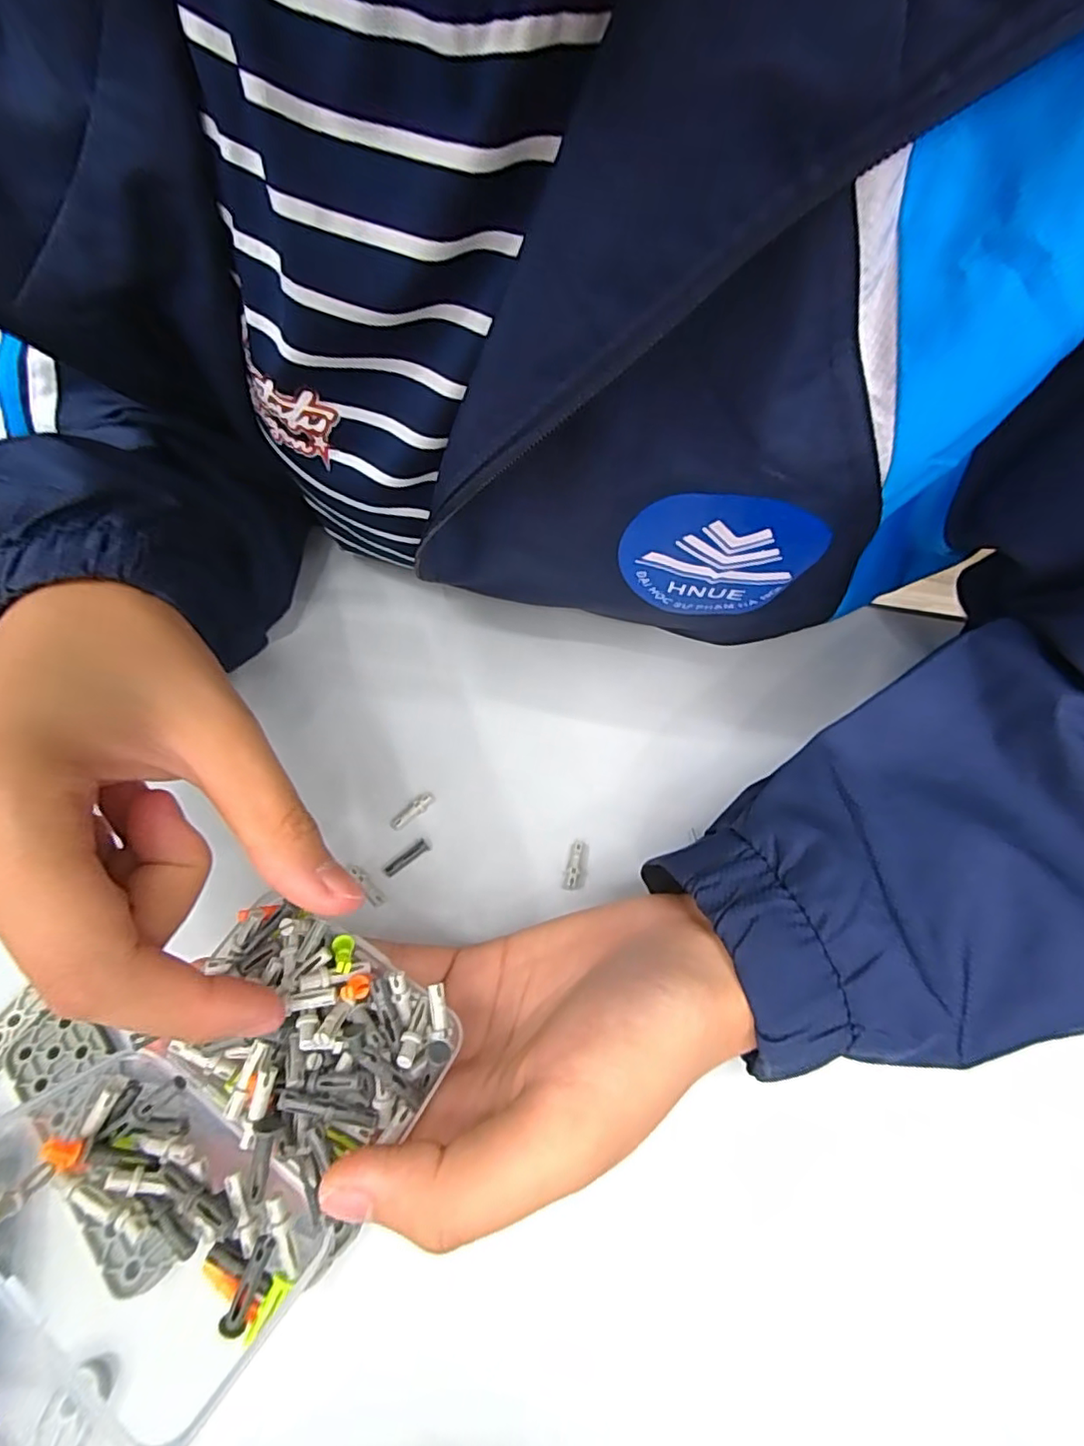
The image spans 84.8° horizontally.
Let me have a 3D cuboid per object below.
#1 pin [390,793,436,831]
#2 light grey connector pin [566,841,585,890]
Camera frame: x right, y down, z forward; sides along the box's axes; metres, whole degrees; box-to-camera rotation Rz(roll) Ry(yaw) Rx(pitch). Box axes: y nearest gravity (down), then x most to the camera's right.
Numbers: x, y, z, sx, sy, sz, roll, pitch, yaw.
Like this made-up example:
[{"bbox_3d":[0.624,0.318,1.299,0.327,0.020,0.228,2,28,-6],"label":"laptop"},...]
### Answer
[{"bbox_3d":[-0.054,0.036,0.246,0.021,0.004,0.006,-38,62,-25],"label":"pin"},{"bbox_3d":[0.013,0.055,0.235,0.005,0.004,0.021,10,56,7],"label":"light grey connector pin"}]

